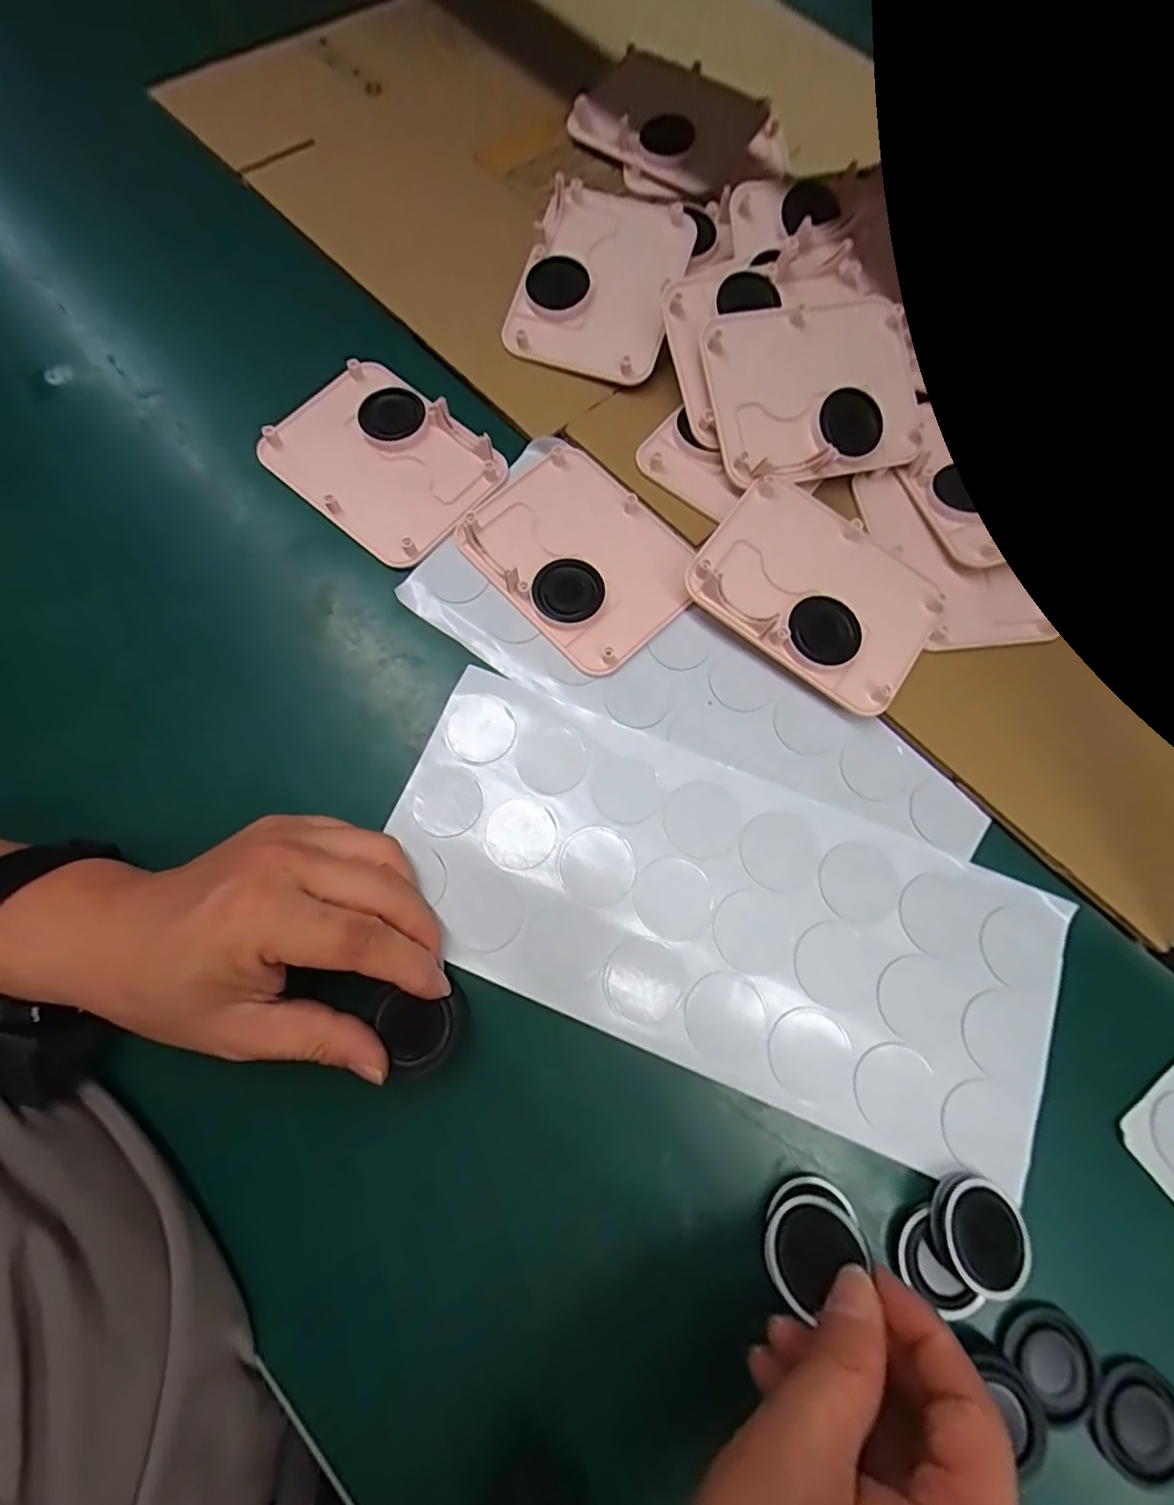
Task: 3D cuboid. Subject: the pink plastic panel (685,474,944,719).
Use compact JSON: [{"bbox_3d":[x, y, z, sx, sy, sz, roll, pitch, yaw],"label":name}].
[{"bbox_3d":[0.126,-0.089,0.303,0.124,0.011,0.096,37,73,4],"label":"pink plastic panel"}]

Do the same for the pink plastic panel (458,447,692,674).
[{"bbox_3d":[-0.004,-0.113,0.315,0.093,0.010,0.124,-43,80,-10],"label":"pink plastic panel"}]

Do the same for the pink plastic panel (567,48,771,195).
[{"bbox_3d":[0.058,-0.465,0.414,0.123,0.018,0.104,28,78,6],"label":"pink plastic panel"}]

